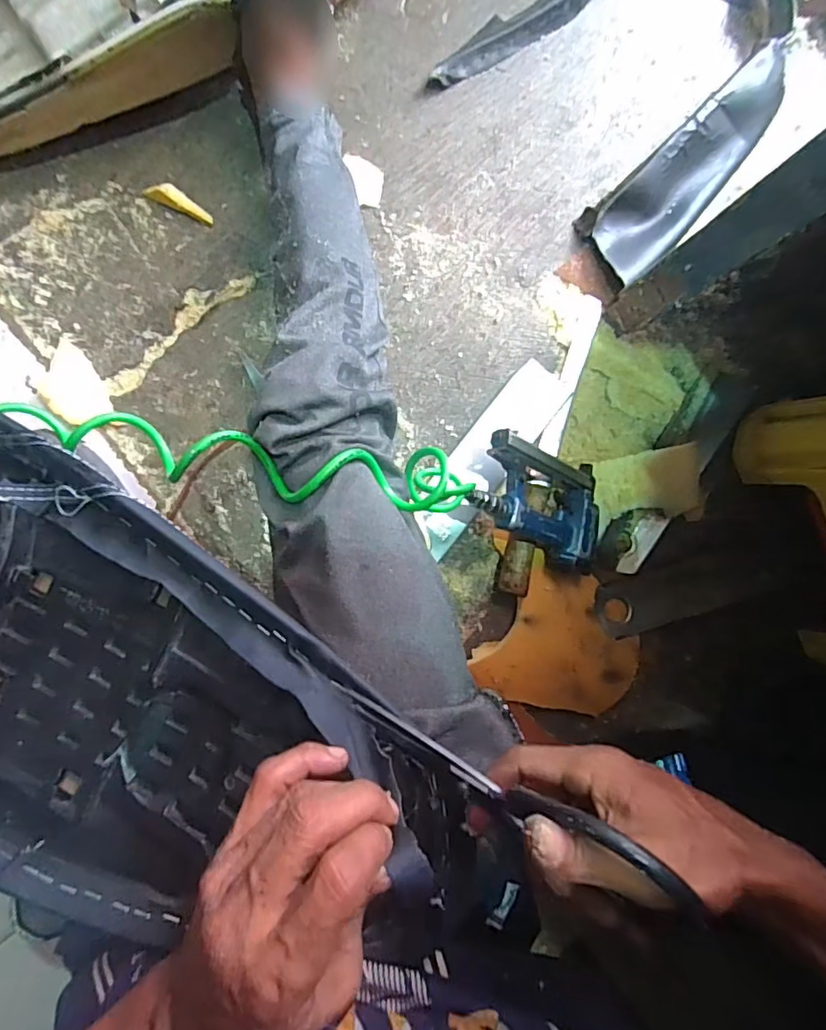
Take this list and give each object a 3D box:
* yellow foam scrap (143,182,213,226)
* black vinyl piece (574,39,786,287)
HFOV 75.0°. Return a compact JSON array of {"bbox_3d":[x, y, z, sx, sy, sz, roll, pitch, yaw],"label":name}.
[{"bbox_3d":[-0.278,-0.376,0.645,0.082,0.011,0.023,22,89,-9],"label":"yellow foam scrap"},{"bbox_3d":[0.370,-0.452,0.707,0.340,0.067,0.113,-43,98,-4],"label":"black vinyl piece"}]

